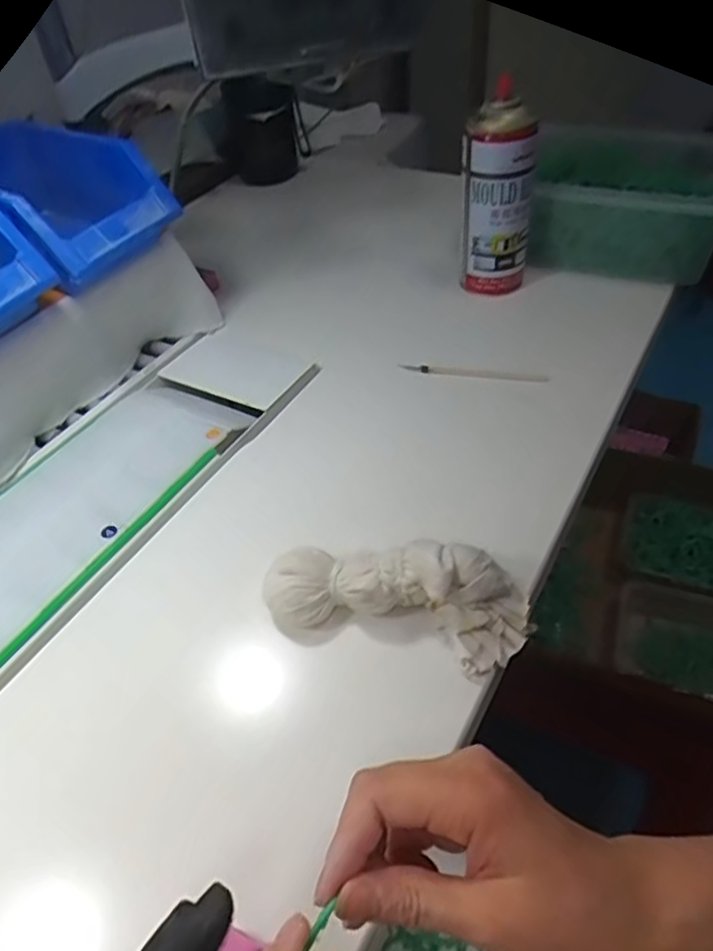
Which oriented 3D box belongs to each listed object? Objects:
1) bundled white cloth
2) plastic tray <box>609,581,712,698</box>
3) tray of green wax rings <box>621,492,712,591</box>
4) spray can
[{"bbox_3d":[0.024,0.064,0.392,0.161,0.046,0.071,10,47,15],"label":"bundled white cloth"},{"bbox_3d":[0.344,0.168,0.644,0.166,0.035,0.099,8,60,30],"label":"plastic tray"},{"bbox_3d":[0.374,0.077,0.695,0.164,0.032,0.108,16,49,20],"label":"tray of green wax rings"},{"bbox_3d":[0.134,-0.260,0.615,0.056,0.168,0.055,-3,45,3],"label":"spray can"}]

